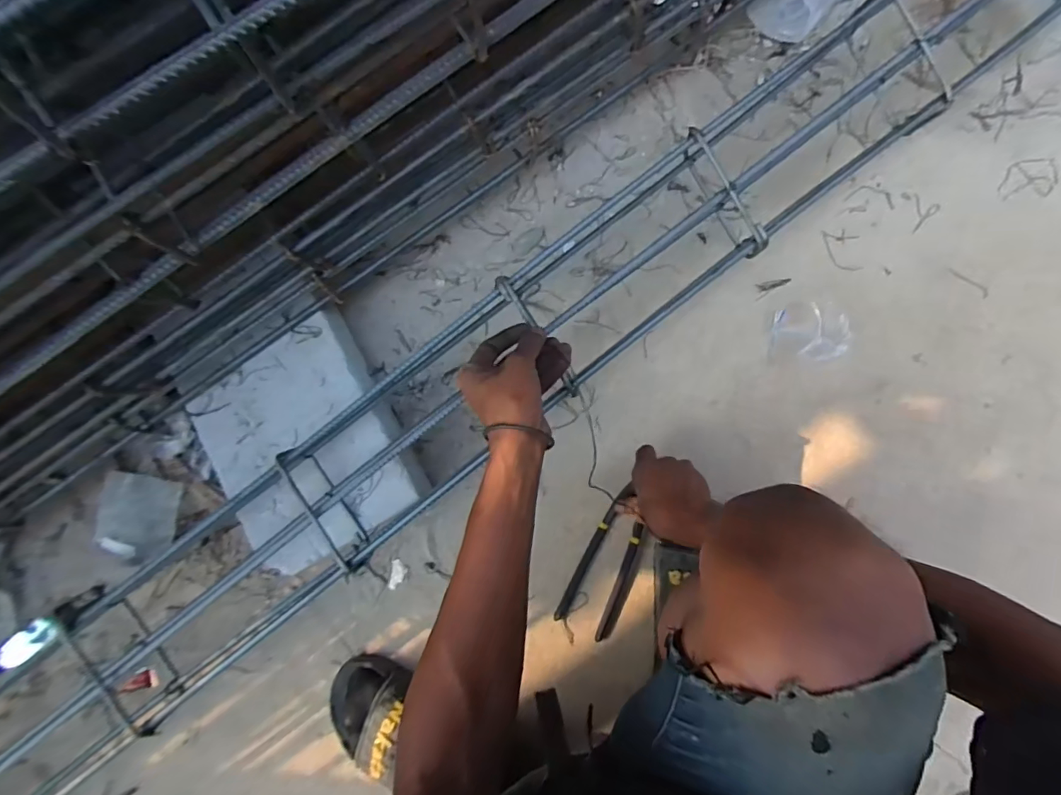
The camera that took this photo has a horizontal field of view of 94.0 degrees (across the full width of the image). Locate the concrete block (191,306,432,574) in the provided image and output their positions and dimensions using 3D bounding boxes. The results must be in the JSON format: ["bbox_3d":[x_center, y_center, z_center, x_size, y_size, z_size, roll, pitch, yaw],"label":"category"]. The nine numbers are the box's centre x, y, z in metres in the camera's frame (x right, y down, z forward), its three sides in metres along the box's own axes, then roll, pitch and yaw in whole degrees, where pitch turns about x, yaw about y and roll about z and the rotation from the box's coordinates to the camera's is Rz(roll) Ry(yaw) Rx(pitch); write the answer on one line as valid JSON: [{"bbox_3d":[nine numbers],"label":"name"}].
[{"bbox_3d":[-0.267,0.063,0.603,0.202,0.092,0.246,-31,82,1],"label":"concrete block"}]

